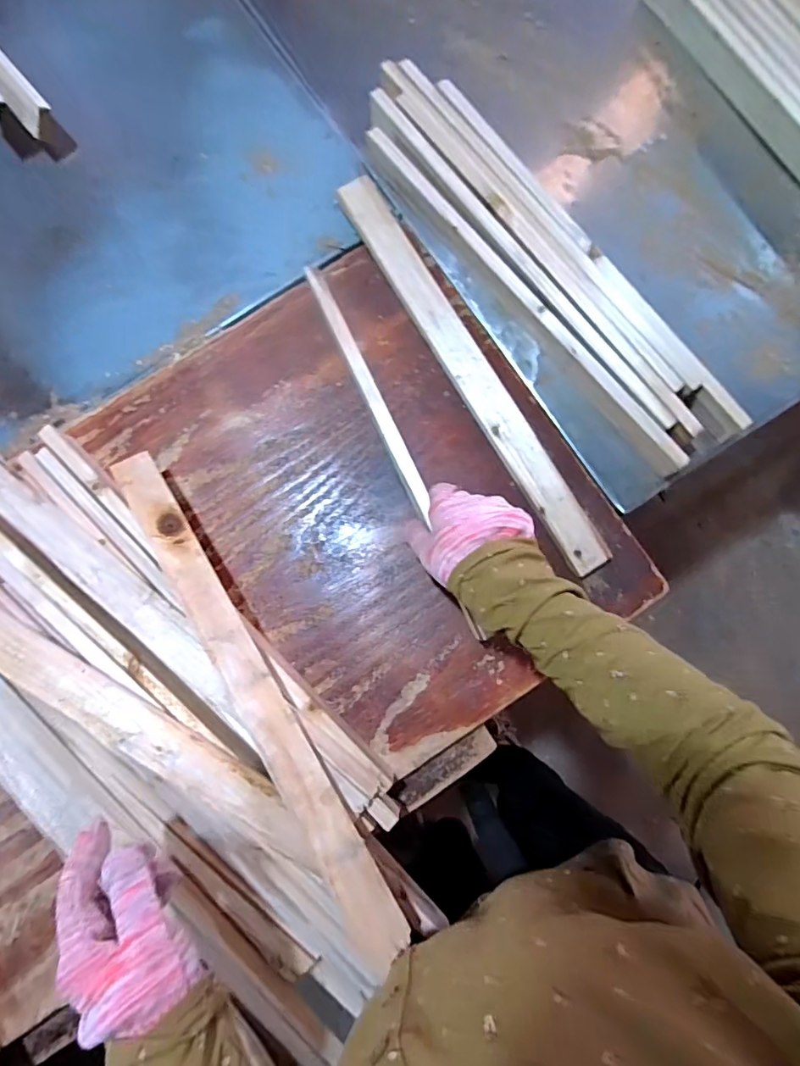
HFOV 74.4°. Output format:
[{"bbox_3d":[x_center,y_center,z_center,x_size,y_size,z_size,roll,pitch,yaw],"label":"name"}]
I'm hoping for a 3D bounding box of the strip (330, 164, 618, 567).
[{"bbox_3d":[0.074,-0.177,0.558,0.043,0.025,0.485,-30,80,-2],"label":"strip"}]

